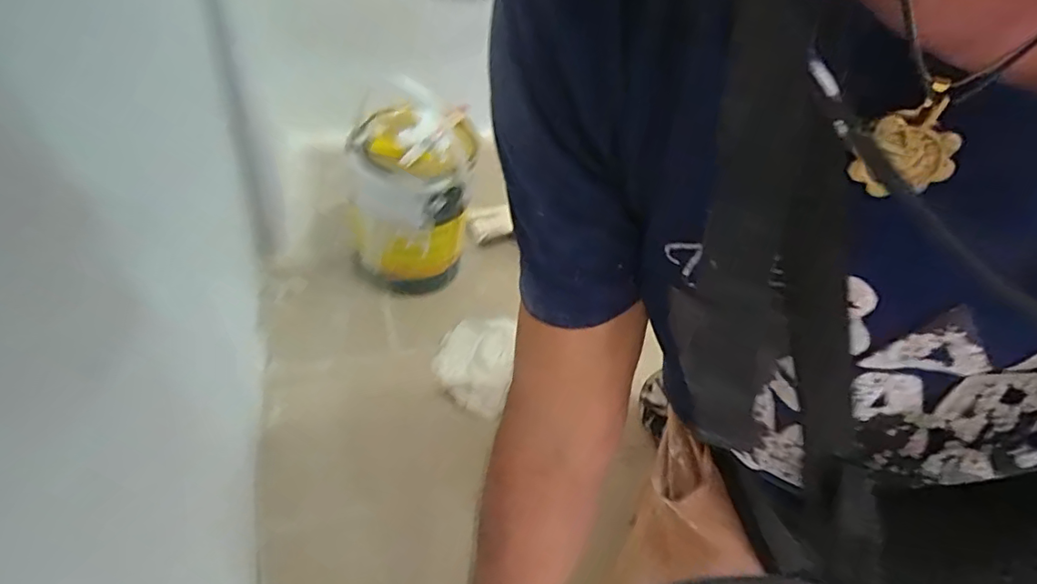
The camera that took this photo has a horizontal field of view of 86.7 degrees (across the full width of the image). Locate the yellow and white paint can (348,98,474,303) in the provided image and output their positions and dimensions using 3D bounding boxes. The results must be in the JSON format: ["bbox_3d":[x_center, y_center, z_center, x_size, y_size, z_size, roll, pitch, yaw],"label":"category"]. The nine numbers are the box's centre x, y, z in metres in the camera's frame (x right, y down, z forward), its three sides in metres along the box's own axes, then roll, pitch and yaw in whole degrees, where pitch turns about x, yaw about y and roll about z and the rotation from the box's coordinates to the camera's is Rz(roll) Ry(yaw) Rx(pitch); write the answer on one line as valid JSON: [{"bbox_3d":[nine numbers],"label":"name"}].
[{"bbox_3d":[-0.157,-0.108,0.775,0.164,0.245,0.173,6,47,-5],"label":"yellow and white paint can"}]

